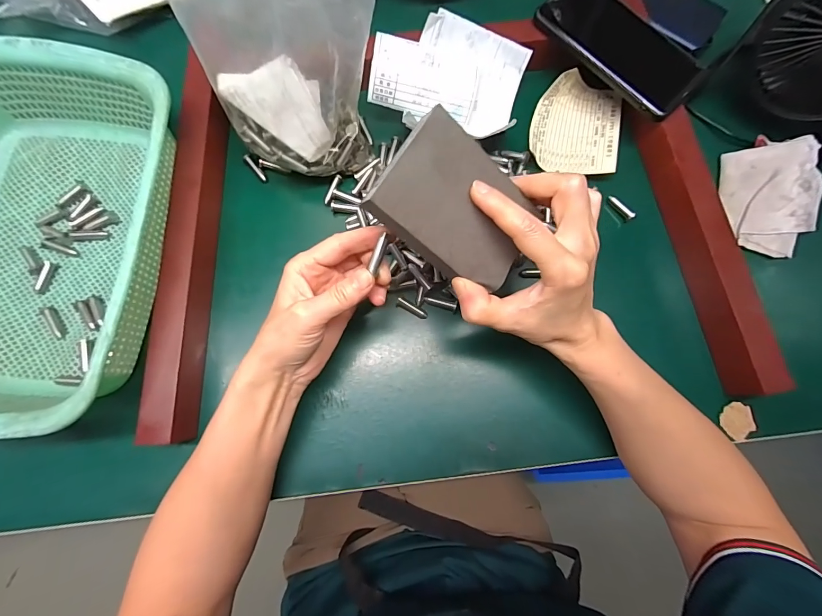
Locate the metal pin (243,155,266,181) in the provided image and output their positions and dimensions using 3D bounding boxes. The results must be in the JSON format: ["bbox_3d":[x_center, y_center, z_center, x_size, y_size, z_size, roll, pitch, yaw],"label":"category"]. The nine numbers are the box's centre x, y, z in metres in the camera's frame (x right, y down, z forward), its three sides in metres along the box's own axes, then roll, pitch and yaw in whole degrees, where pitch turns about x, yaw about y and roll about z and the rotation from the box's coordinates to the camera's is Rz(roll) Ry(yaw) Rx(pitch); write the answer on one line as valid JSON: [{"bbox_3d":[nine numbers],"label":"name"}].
[{"bbox_3d":[-0.154,-0.139,0.362,0.006,0.004,0.031,-39,83,-7],"label":"metal pin"}]

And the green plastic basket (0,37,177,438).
[{"bbox_3d":[-0.311,-0.057,0.302,0.215,0.081,0.290,6,80,0],"label":"green plastic basket"}]

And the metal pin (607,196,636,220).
[{"bbox_3d":[0.204,-0.098,0.354,0.006,0.009,0.030,-40,83,-7],"label":"metal pin"}]

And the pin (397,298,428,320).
[{"bbox_3d":[0.002,0.001,0.330,0.029,0.007,0.008,27,79,3],"label":"pin"}]

